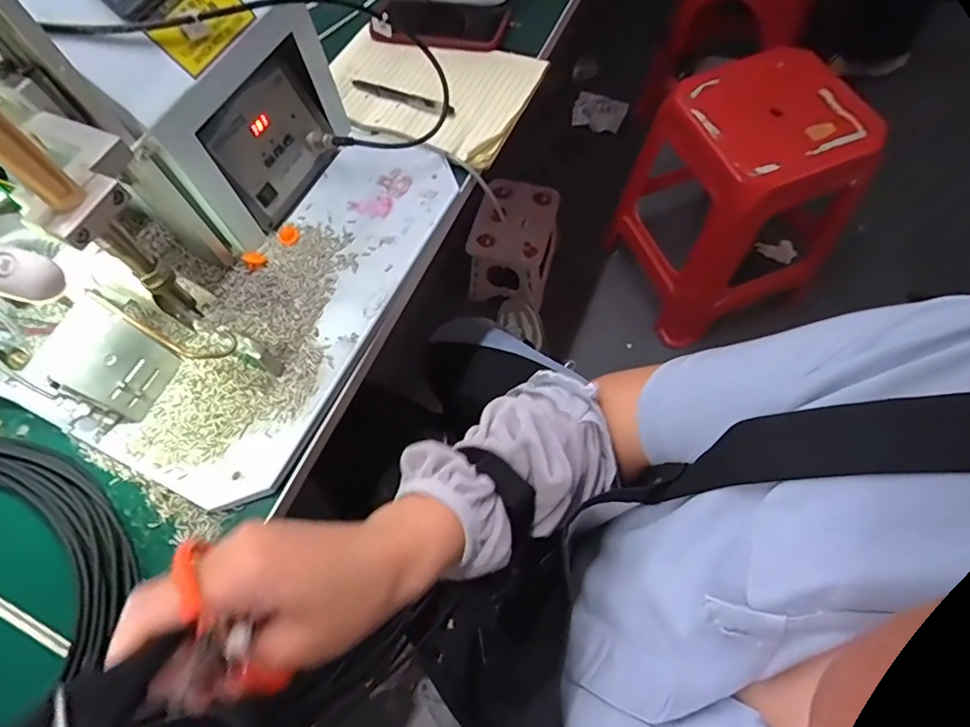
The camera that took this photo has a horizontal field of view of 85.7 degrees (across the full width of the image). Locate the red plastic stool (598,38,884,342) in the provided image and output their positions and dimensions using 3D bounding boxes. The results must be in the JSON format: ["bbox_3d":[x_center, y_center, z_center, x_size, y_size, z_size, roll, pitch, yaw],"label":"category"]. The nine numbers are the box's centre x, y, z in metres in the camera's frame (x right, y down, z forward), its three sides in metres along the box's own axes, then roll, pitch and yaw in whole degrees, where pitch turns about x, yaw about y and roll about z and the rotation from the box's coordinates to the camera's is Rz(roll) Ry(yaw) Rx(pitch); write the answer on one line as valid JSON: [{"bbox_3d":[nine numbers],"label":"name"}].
[{"bbox_3d":[0.529,-0.349,1.121,0.392,0.535,0.358,-29,66,-9],"label":"red plastic stool"}]

